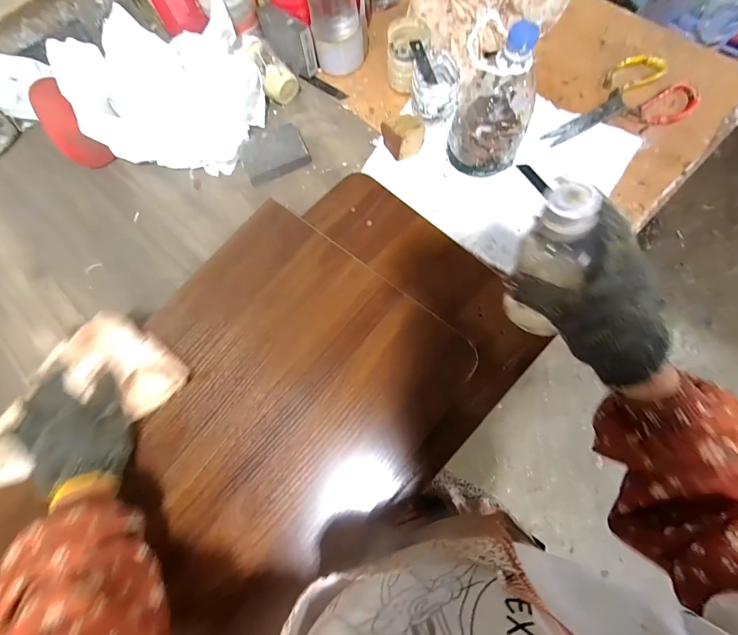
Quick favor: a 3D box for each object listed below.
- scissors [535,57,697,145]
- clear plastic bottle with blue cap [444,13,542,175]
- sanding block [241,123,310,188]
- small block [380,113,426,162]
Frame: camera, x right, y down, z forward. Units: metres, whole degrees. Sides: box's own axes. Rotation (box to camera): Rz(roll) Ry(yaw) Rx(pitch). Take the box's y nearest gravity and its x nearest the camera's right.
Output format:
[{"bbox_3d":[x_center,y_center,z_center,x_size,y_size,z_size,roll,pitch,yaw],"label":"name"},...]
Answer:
[{"bbox_3d":[0.377,-0.305,0.490,0.218,0.019,0.124,-39,79,-6],"label":"scissors"},{"bbox_3d":[0.165,-0.279,0.420,0.101,0.162,0.103,21,77,5],"label":"clear plastic bottle with blue cap"},{"bbox_3d":[-0.149,-0.258,0.512,0.099,0.022,0.072,-27,78,-3],"label":"sanding block"},{"bbox_3d":[0.052,-0.274,0.487,0.046,0.053,0.056,-25,77,-6],"label":"small block"}]

